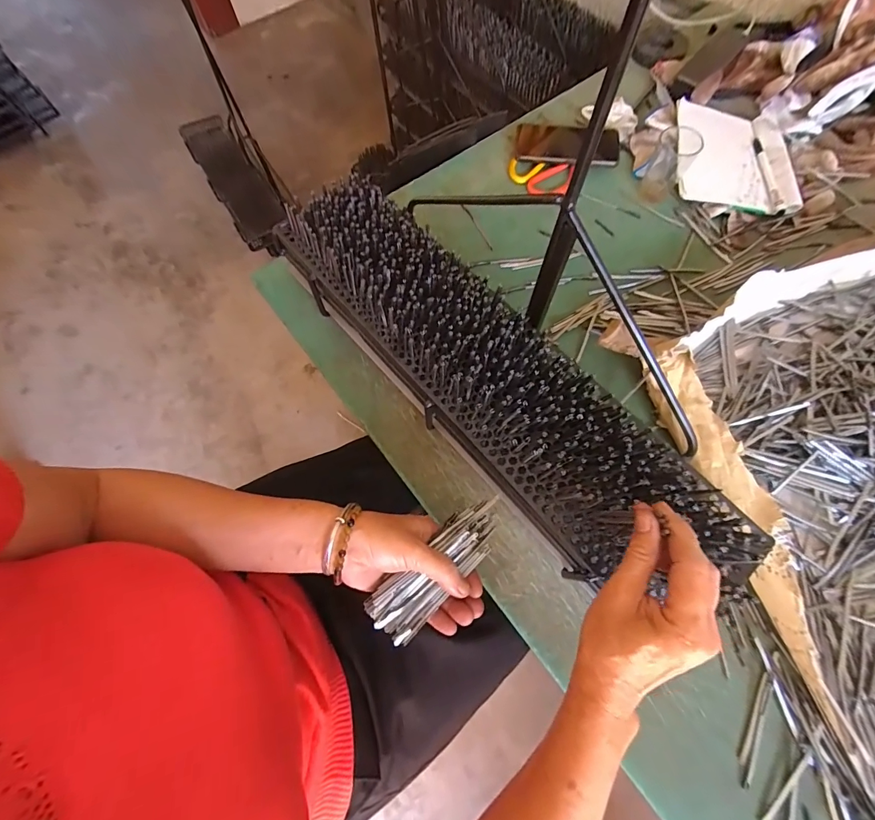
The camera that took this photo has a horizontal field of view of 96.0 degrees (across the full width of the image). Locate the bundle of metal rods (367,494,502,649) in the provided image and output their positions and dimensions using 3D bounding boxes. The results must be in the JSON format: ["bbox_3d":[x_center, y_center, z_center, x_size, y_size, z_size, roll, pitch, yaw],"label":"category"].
[{"bbox_3d":[0.004,0.132,0.339,0.044,0.023,0.139,42,68,17],"label":"bundle of metal rods"}]

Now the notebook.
[{"bbox_3d":[0.447,-0.396,0.599,0.185,0.041,0.202,11,73,-2],"label":"notebook"}]

